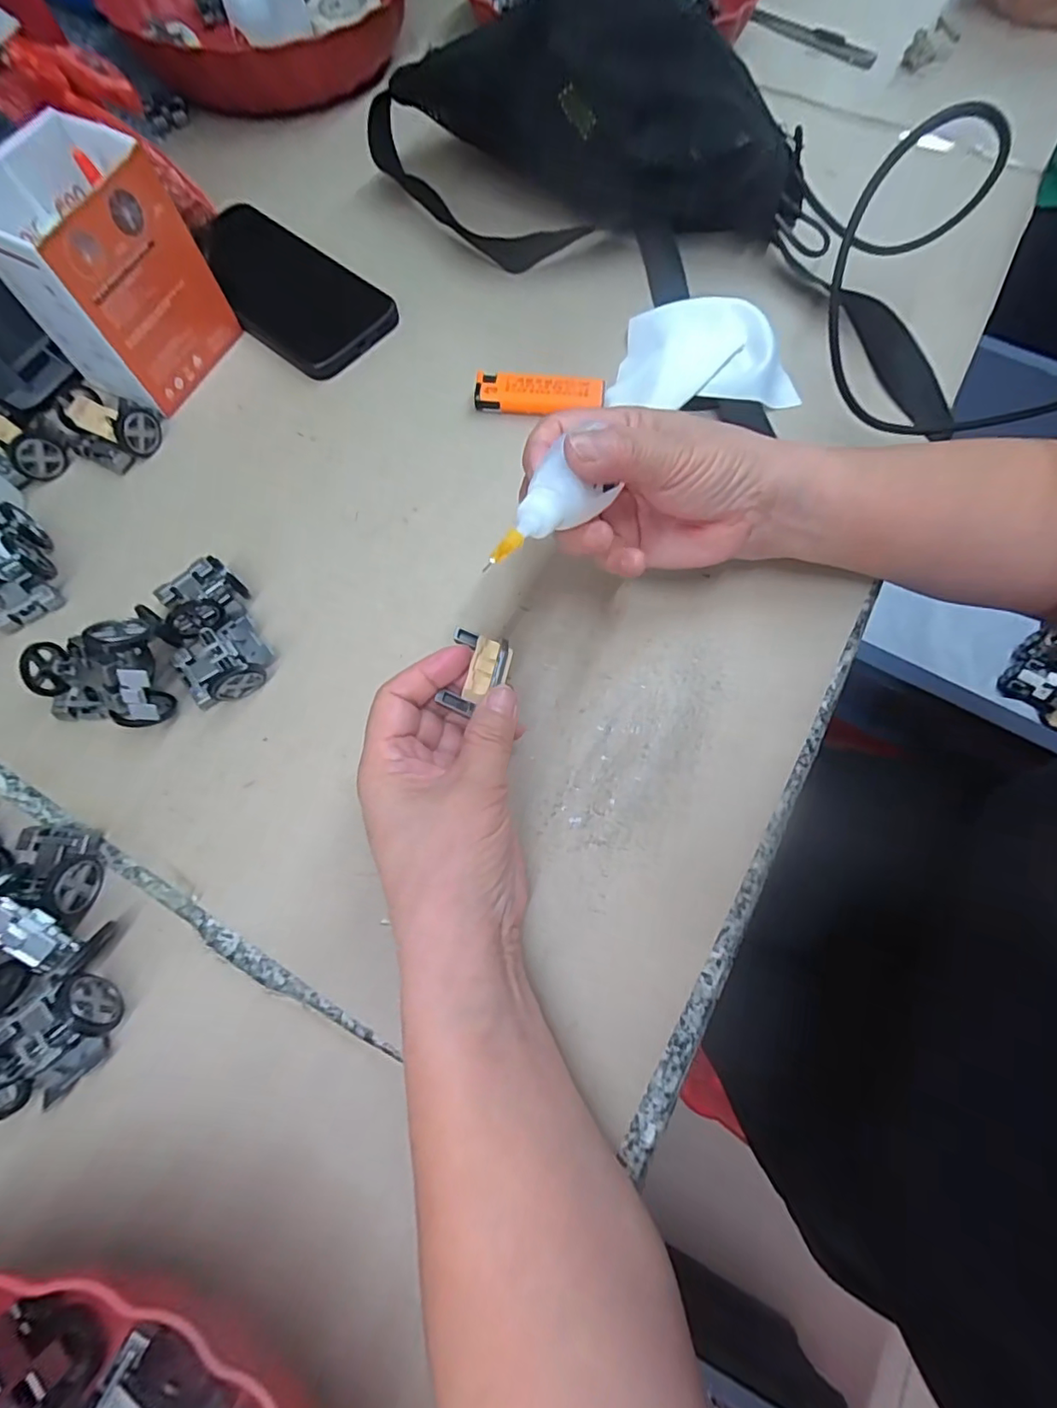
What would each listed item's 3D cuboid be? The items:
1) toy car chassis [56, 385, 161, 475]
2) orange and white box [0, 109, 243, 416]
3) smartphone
[{"bbox_3d":[-0.257,-0.172,0.328,0.053,0.030,0.046,26,74,8],"label":"toy car chassis"},{"bbox_3d":[-0.242,-0.247,0.312,0.069,0.099,0.094,23,73,7],"label":"orange and white box"},{"bbox_3d":[-0.172,-0.288,0.370,0.167,0.008,0.078,39,76,12],"label":"smartphone"}]

